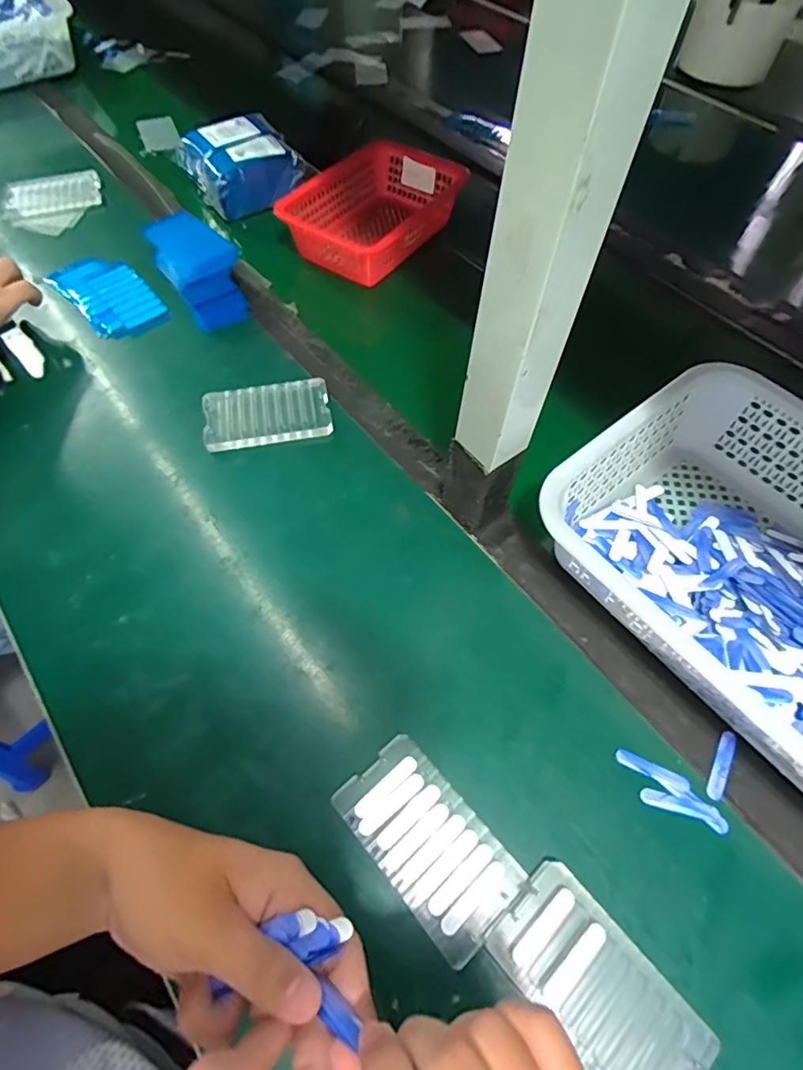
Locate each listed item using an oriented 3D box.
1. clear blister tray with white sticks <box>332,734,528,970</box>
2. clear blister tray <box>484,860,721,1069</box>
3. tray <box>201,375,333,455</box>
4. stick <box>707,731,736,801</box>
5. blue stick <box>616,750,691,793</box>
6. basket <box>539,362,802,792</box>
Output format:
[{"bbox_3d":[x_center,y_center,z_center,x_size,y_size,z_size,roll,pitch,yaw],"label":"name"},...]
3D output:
[{"bbox_3d":[0.017,0.201,0.354,0.068,0.012,0.120,-37,66,-20],"label":"clear blister tray with white sticks"},{"bbox_3d":[0.115,0.267,0.316,0.066,0.011,0.122,-38,67,-21],"label":"clear blister tray"},{"bbox_3d":[-0.133,-0.121,0.532,0.121,0.019,0.065,-8,60,-5],"label":"tray"},{"bbox_3d":[0.229,0.164,0.382,0.010,0.004,0.050,29,63,15],"label":"stick"},{"bbox_3d":[0.178,0.166,0.379,0.051,0.004,0.011,22,61,12],"label":"blue stick"},{"bbox_3d":[0.304,0.040,0.415,0.253,0.082,0.357,-35,66,-20],"label":"basket"}]

